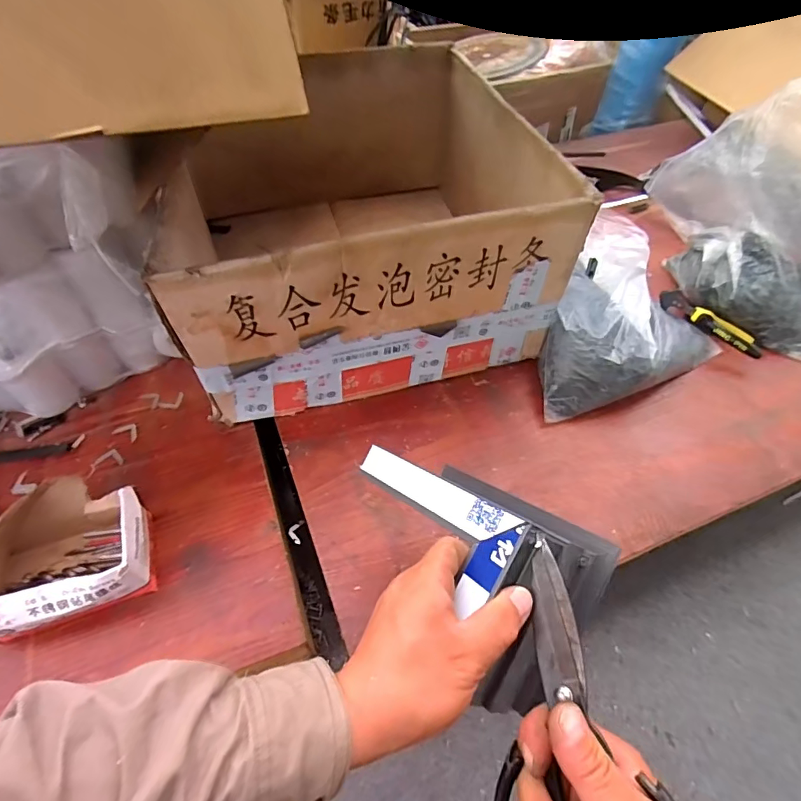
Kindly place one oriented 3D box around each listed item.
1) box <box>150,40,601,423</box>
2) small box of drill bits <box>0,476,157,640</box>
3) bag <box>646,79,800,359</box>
[{"bbox_3d":[-0.085,-0.302,0.752,0.489,0.277,0.538,-12,56,-11],"label":"box"},{"bbox_3d":[-0.367,0.162,0.532,0.167,0.082,0.161,-10,56,-10],"label":"small box of drill bits"},{"bbox_3d":[0.592,-0.308,0.786,0.183,0.268,0.384,2,55,-1],"label":"bag"}]

